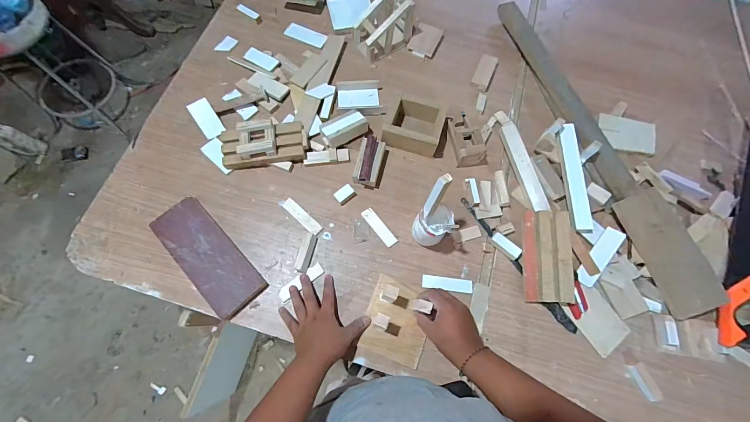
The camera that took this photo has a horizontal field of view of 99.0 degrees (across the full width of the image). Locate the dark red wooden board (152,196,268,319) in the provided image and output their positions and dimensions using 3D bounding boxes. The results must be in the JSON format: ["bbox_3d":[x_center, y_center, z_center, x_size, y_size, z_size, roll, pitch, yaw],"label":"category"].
[{"bbox_3d":[-0.311,0.080,0.593,0.089,0.021,0.238,-42,77,-16],"label":"dark red wooden board"}]

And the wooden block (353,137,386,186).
[{"bbox_3d":[-0.013,-0.099,0.662,0.049,0.045,0.102,13,69,2],"label":"wooden block"}]

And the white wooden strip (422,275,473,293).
[{"bbox_3d":[0.137,0.138,0.609,0.094,0.006,0.025,7,69,0],"label":"white wooden strip"}]

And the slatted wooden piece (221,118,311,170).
[{"bbox_3d":[-0.232,-0.146,0.663,0.178,0.053,0.100,-11,70,-7],"label":"slatted wooden piece"}]

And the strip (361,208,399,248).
[{"bbox_3d":[0.009,0.033,0.639,0.025,0.004,0.089,-36,75,-15],"label":"strip"}]

